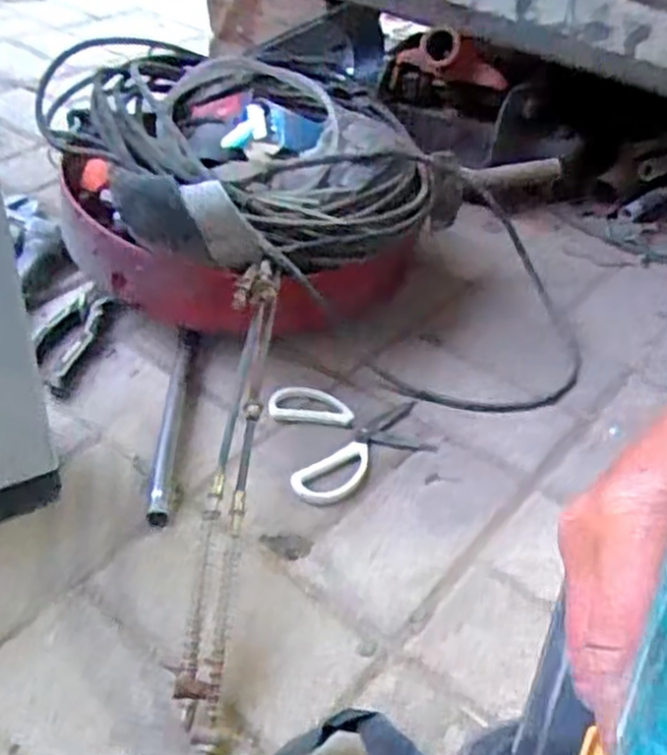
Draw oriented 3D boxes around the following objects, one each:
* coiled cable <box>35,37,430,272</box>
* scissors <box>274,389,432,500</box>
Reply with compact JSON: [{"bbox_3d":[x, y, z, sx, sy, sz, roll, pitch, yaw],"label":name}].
[{"bbox_3d":[-0.069,-0.218,0.739,0.317,0.091,0.309,3,39,-2],"label":"coiled cable"},{"bbox_3d":[0.016,0.048,0.669,0.123,0.007,0.124,-8,43,-14],"label":"scissors"}]

